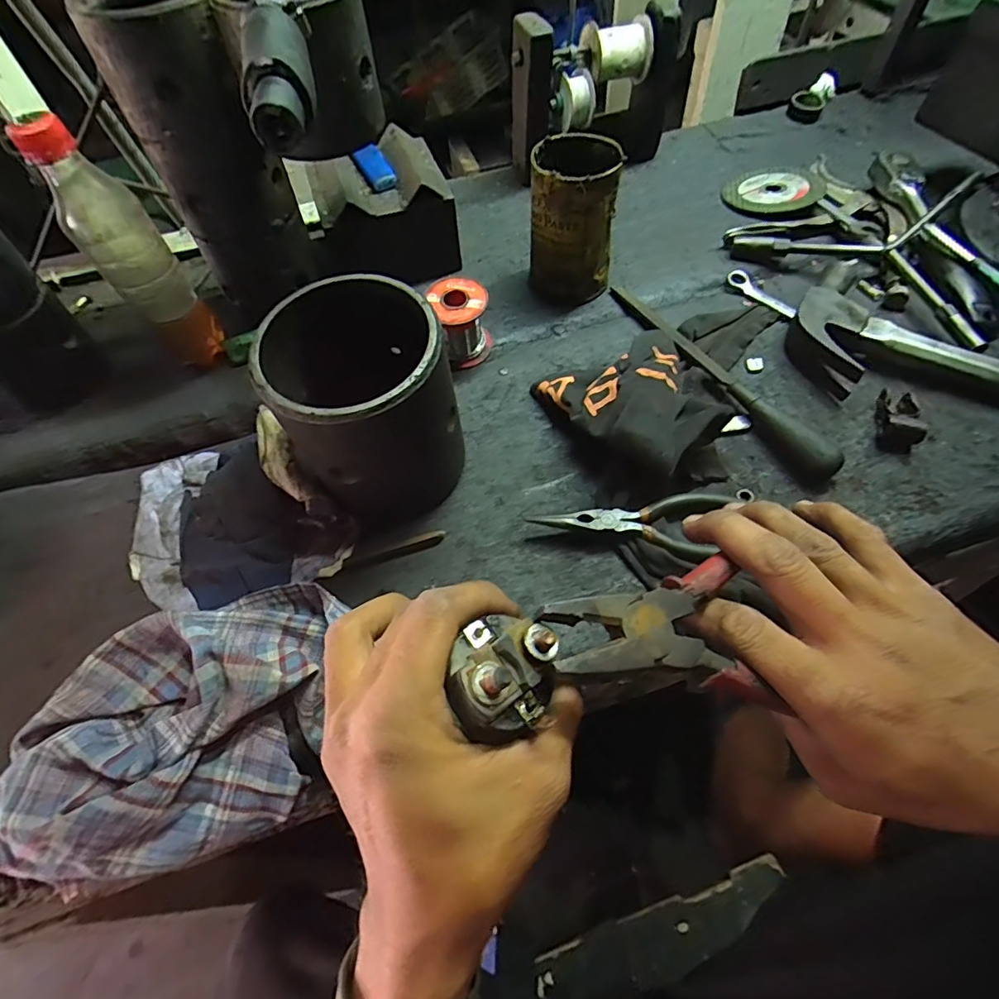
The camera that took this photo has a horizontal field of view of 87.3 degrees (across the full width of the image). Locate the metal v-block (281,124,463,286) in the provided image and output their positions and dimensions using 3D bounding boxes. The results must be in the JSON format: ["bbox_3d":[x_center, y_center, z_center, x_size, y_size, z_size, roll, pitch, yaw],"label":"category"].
[{"bbox_3d":[-0.116,-0.270,0.503,0.132,0.092,0.118,-20,58,-9],"label":"metal v-block"}]

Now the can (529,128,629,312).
[{"bbox_3d":[0.064,-0.240,0.462,0.068,0.116,0.069,-2,57,3],"label":"can"}]

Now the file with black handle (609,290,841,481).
[{"bbox_3d":[0.171,-0.109,0.427,0.020,0.024,0.252,-26,59,-13],"label":"file with black handle"}]

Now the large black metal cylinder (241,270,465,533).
[{"bbox_3d":[-0.084,-0.063,0.357,0.106,0.141,0.118,-15,58,-6],"label":"large black metal cylinder"}]

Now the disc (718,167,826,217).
[{"bbox_3d":[0.295,-0.332,0.563,0.101,0.008,0.085,2,57,13],"label":"disc"}]

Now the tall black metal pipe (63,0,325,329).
[{"bbox_3d":[-0.214,-0.256,0.402,0.085,0.196,0.087,-28,60,-14],"label":"tall black metal pipe"}]

